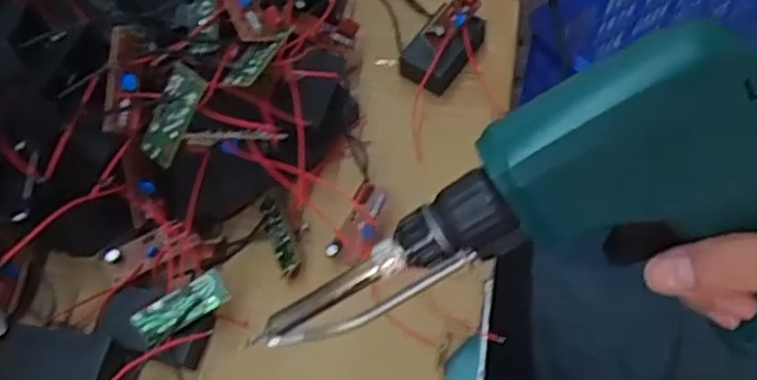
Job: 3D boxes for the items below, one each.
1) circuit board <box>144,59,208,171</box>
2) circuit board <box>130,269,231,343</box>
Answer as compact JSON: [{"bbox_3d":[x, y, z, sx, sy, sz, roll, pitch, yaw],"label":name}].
[{"bbox_3d":[-0.088,-0.031,0.303,0.016,0.046,0.007,38,25,17],"label":"circuit board"},{"bbox_3d":[-0.090,0.054,0.325,0.045,0.004,0.016,-30,91,5],"label":"circuit board"}]

